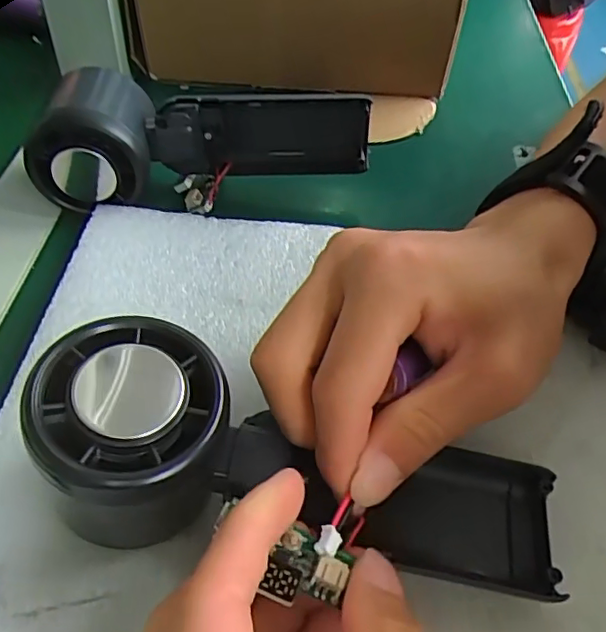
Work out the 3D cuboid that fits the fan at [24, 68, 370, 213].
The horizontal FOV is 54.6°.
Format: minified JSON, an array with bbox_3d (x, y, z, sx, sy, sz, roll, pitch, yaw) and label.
[{"bbox_3d":[-0.047,-0.084,0.288,0.159,0.049,0.061,6,50,1],"label":"fan"}]

